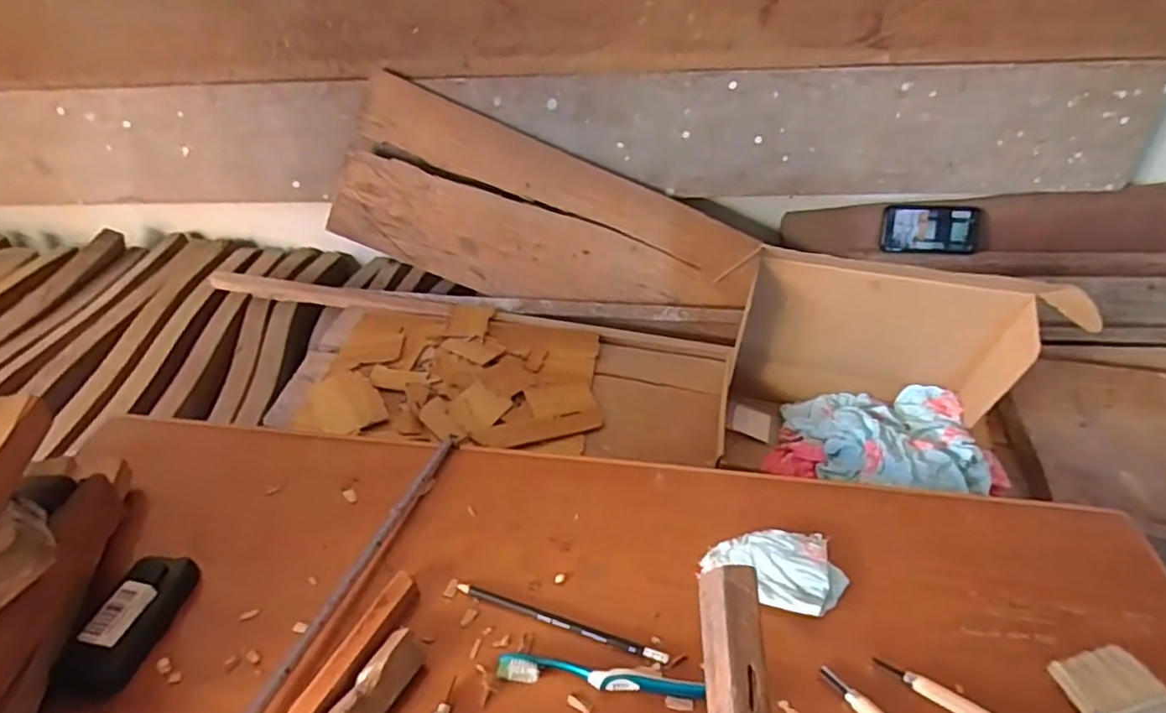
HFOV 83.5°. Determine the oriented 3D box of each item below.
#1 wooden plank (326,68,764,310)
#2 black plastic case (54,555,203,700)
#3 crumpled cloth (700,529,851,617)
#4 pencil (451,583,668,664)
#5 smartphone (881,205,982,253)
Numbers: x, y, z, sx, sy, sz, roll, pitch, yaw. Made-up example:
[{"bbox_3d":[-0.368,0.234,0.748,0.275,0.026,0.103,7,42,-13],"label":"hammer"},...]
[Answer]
[{"bbox_3d":[-0.061,-0.203,1.076,0.671,0.259,0.026,23,8,-4],"label":"wooden plank"},{"bbox_3d":[-0.344,0.200,0.493,0.045,0.030,0.107,4,35,6],"label":"black plastic case"},{"bbox_3d":[0.158,0.176,0.538,0.113,0.012,0.073,1,35,2],"label":"crumpled cloth"},{"bbox_3d":[-0.019,0.205,0.508,0.172,0.004,0.009,13,37,17],"label":"pencil"},{"bbox_3d":[0.593,-0.217,1.113,0.156,0.080,0.017,3,19,10],"label":"smartphone"}]

